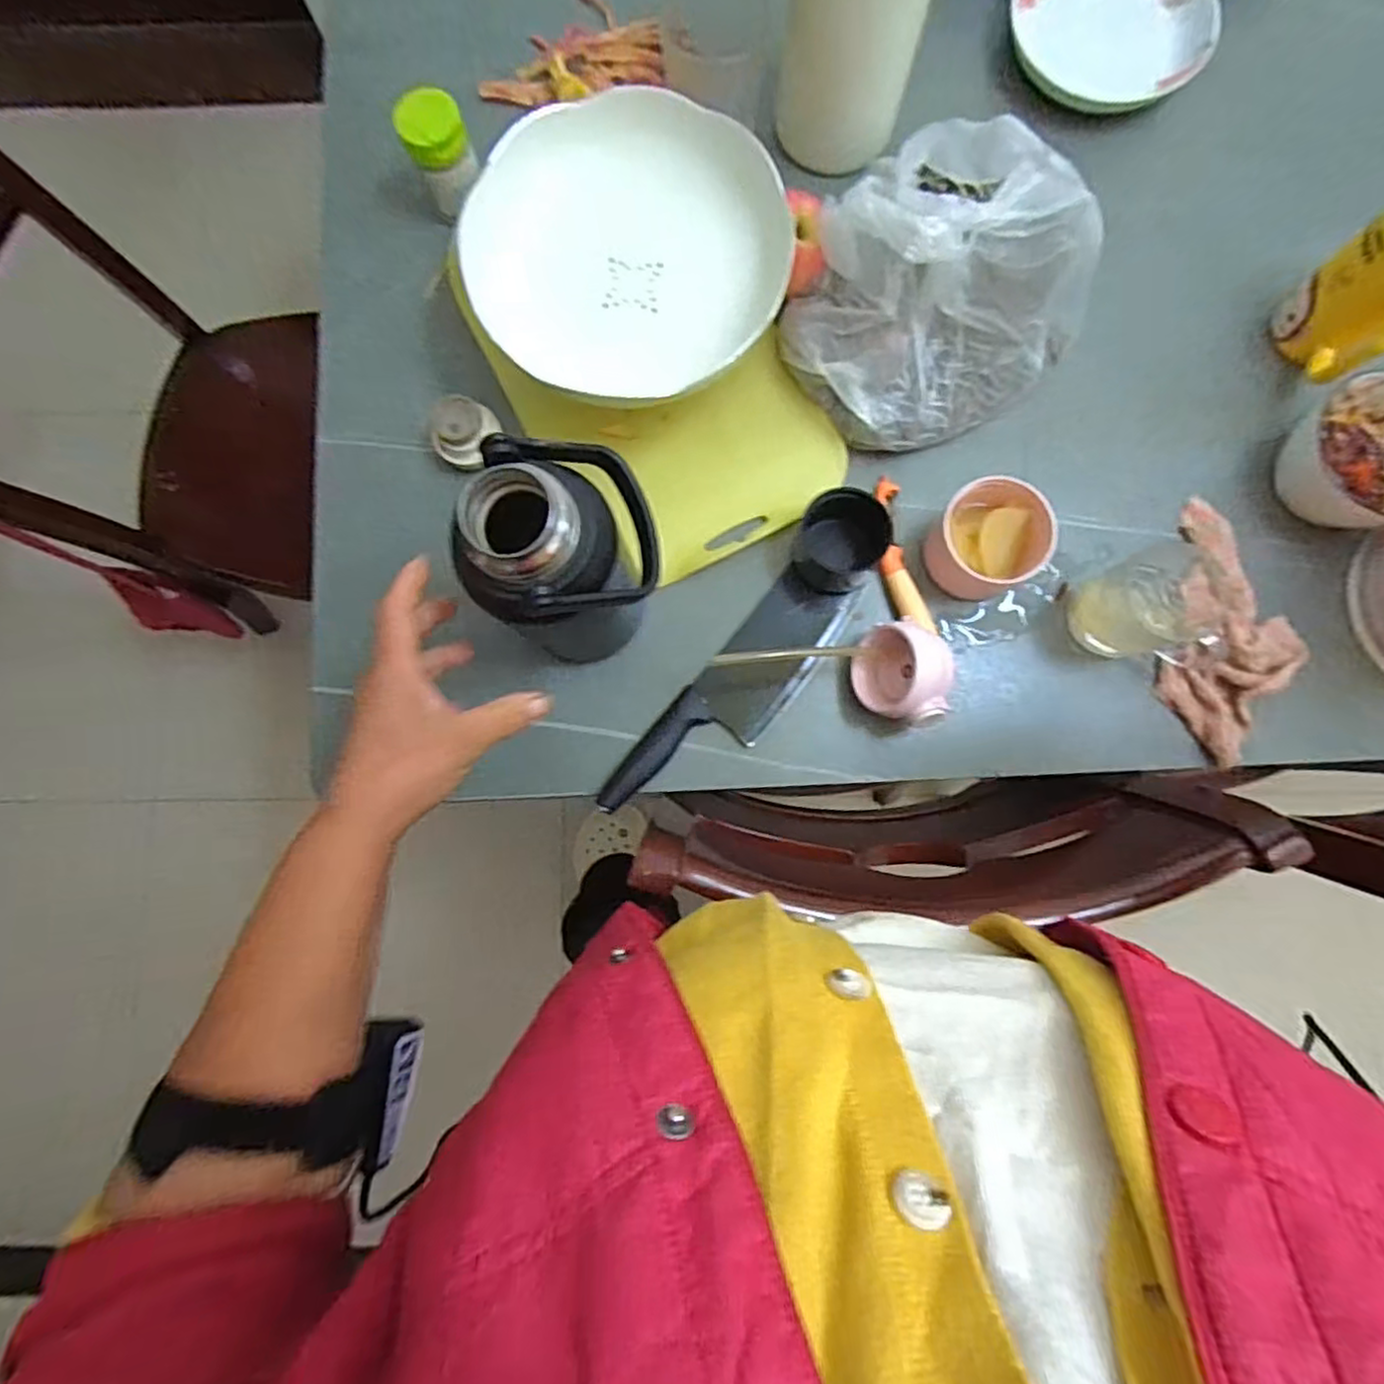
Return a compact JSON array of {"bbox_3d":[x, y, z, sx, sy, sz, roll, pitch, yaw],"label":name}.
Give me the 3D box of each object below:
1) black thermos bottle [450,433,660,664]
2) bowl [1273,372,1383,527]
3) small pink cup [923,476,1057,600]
[{"bbox_3d":[-0.076,-0.089,0.464,0.103,0.221,0.099,0,83,1],"label":"black thermos bottle"},{"bbox_3d":[0.529,-0.186,0.543,0.112,0.068,0.110,0,83,1],"label":"bowl"},{"bbox_3d":[0.234,-0.121,0.540,0.080,0.058,0.081,0,83,1],"label":"small pink cup"}]

